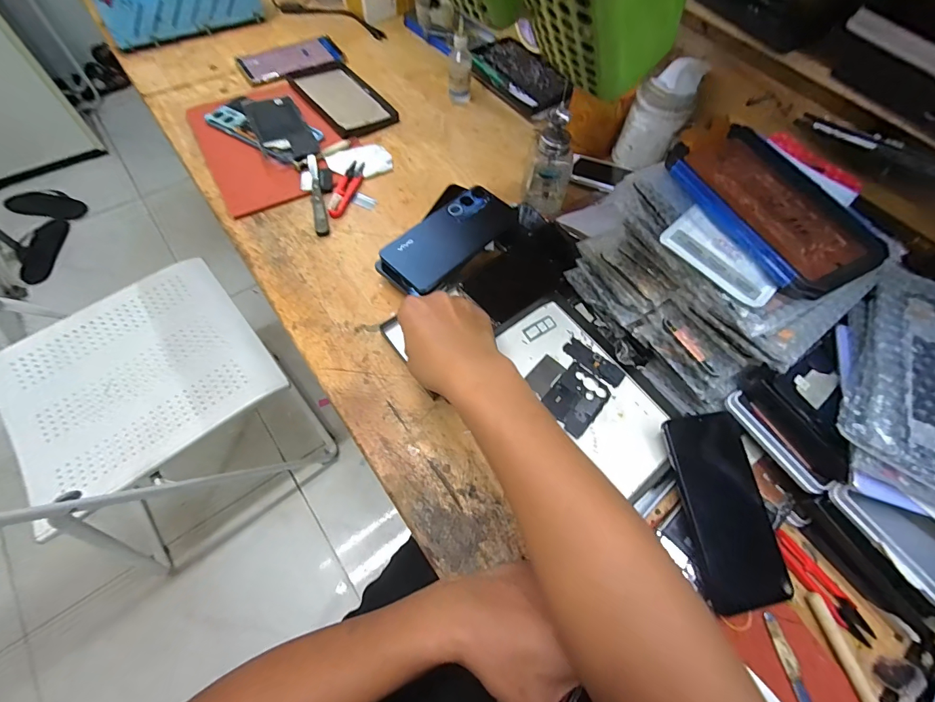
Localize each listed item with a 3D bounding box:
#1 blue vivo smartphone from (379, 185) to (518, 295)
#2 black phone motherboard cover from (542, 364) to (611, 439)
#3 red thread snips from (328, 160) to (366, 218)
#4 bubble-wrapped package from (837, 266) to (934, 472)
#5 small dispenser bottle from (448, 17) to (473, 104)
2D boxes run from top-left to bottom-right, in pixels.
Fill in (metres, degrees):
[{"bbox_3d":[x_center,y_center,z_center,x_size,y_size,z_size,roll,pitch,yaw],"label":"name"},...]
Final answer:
[{"bbox_3d":[-0.019,-0.138,0.487,0.166,0.008,0.076,-41,82,-19],"label":"blue vivo smartphone"},{"bbox_3d":[0.108,0.046,0.399,0.049,0.006,0.063,38,66,16],"label":"black phone motherboard cover"},{"bbox_3d":[-0.163,-0.219,0.551,0.025,0.011,0.103,15,62,5],"label":"red thread snips"},{"bbox_3d":[0.368,0.016,0.322,0.101,0.030,0.176,28,64,11],"label":"bubble-wrapped package"},{"bbox_3d":[-0.010,-0.435,0.618,0.028,0.107,0.026,-35,69,-20],"label":"small dispenser bottle"}]

